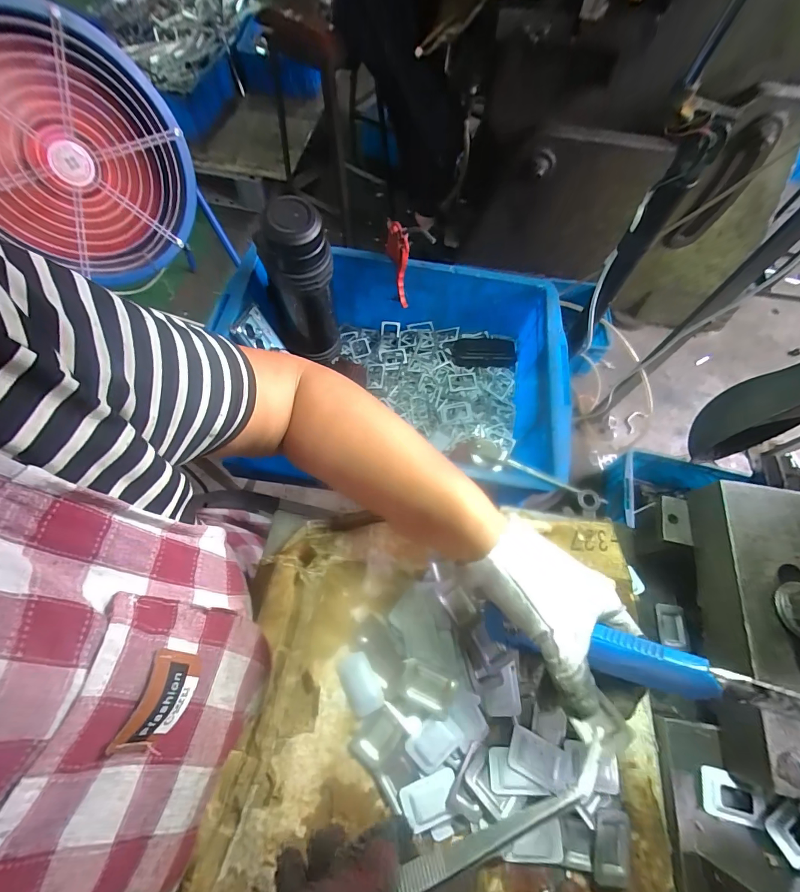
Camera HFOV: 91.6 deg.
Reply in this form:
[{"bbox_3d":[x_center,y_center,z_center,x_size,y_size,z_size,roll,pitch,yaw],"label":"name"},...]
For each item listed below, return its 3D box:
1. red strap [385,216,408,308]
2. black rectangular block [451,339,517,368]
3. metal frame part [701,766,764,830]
[{"bbox_3d":[-0.004,-0.281,0.605,0.020,0.115,0.056,-24,68,-13],"label":"red strap"},{"bbox_3d":[0.149,-0.165,0.695,0.110,0.025,0.055,5,65,0],"label":"black rectangular block"},{"bbox_3d":[0.224,0.236,0.262,0.038,0.005,0.027,14,65,4],"label":"metal frame part"}]

